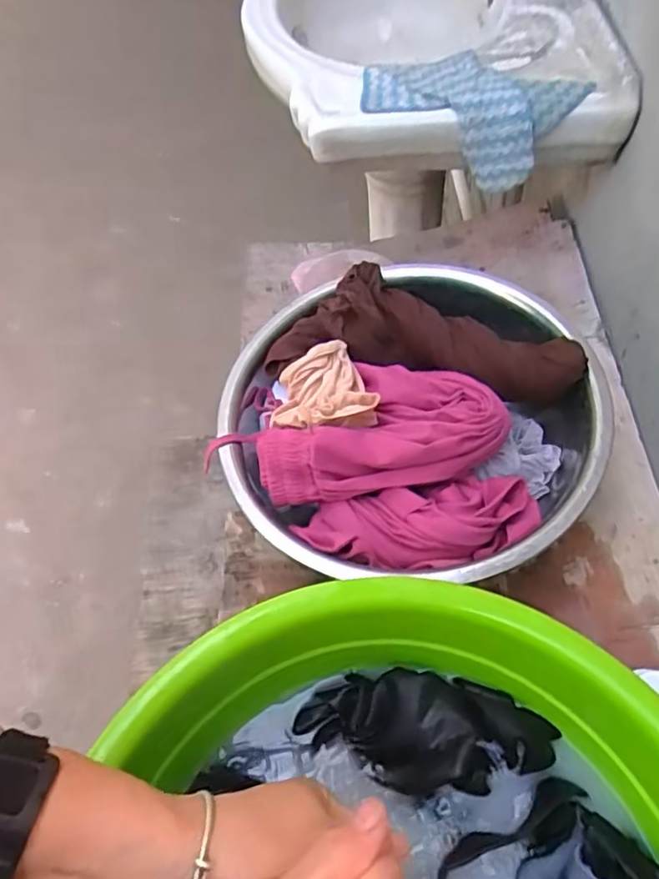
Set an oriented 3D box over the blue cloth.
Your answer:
[{"bbox_3d":[0.144,-0.331,0.636,0.207,0.078,0.107,13,55,14],"label":"blue cloth"}]

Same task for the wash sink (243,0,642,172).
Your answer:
[{"bbox_3d":[0.089,-0.475,0.753,0.349,0.158,0.504,-9,53,-2],"label":"wash sink"}]

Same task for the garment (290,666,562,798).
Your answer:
[{"bbox_3d":[0.068,0.209,0.445,0.178,0.025,0.077,-1,53,4],"label":"garment"}]

